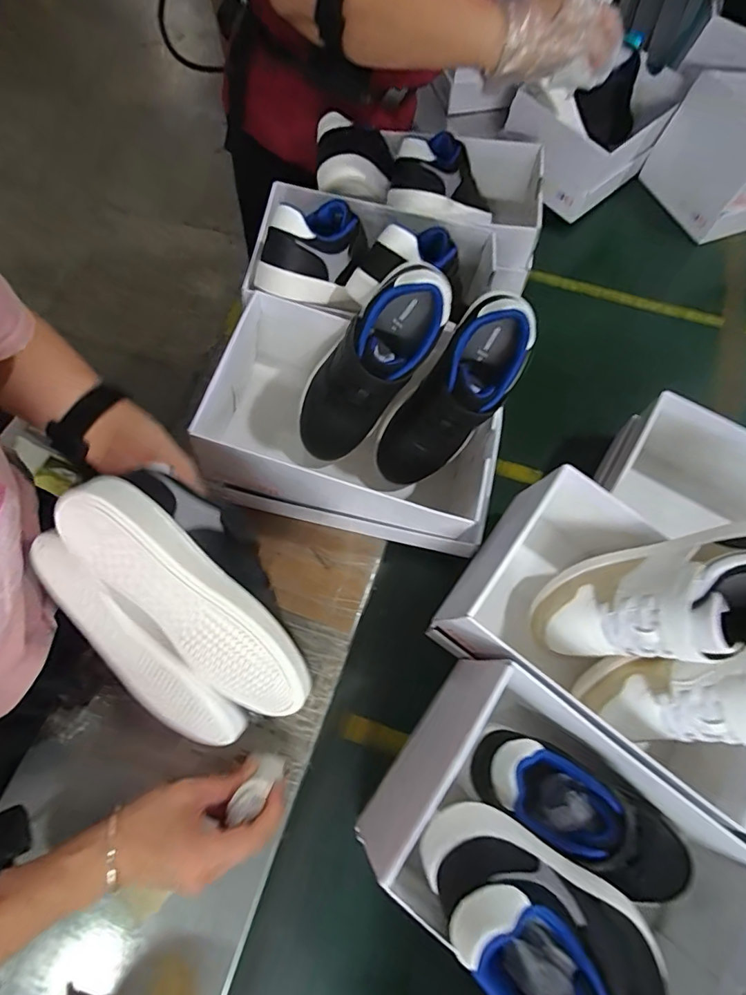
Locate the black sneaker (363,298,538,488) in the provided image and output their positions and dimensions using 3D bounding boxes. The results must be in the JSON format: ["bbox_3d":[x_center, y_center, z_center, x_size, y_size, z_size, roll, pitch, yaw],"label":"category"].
[{"bbox_3d":[0.080,-0.096,0.489,0.082,0.214,0.082,50,30,18],"label":"black sneaker"}]

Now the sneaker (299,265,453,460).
[{"bbox_3d":[-0.011,-0.121,0.481,0.085,0.079,0.209,48,118,18],"label":"sneaker"}]

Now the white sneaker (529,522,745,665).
[{"bbox_3d":[0.256,0.095,0.429,0.230,0.098,0.107,-21,63,29],"label":"white sneaker"}]

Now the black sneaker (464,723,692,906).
[{"bbox_3d":[0.192,0.278,0.411,0.220,0.094,0.070,34,69,-7],"label":"black sneaker"}]

